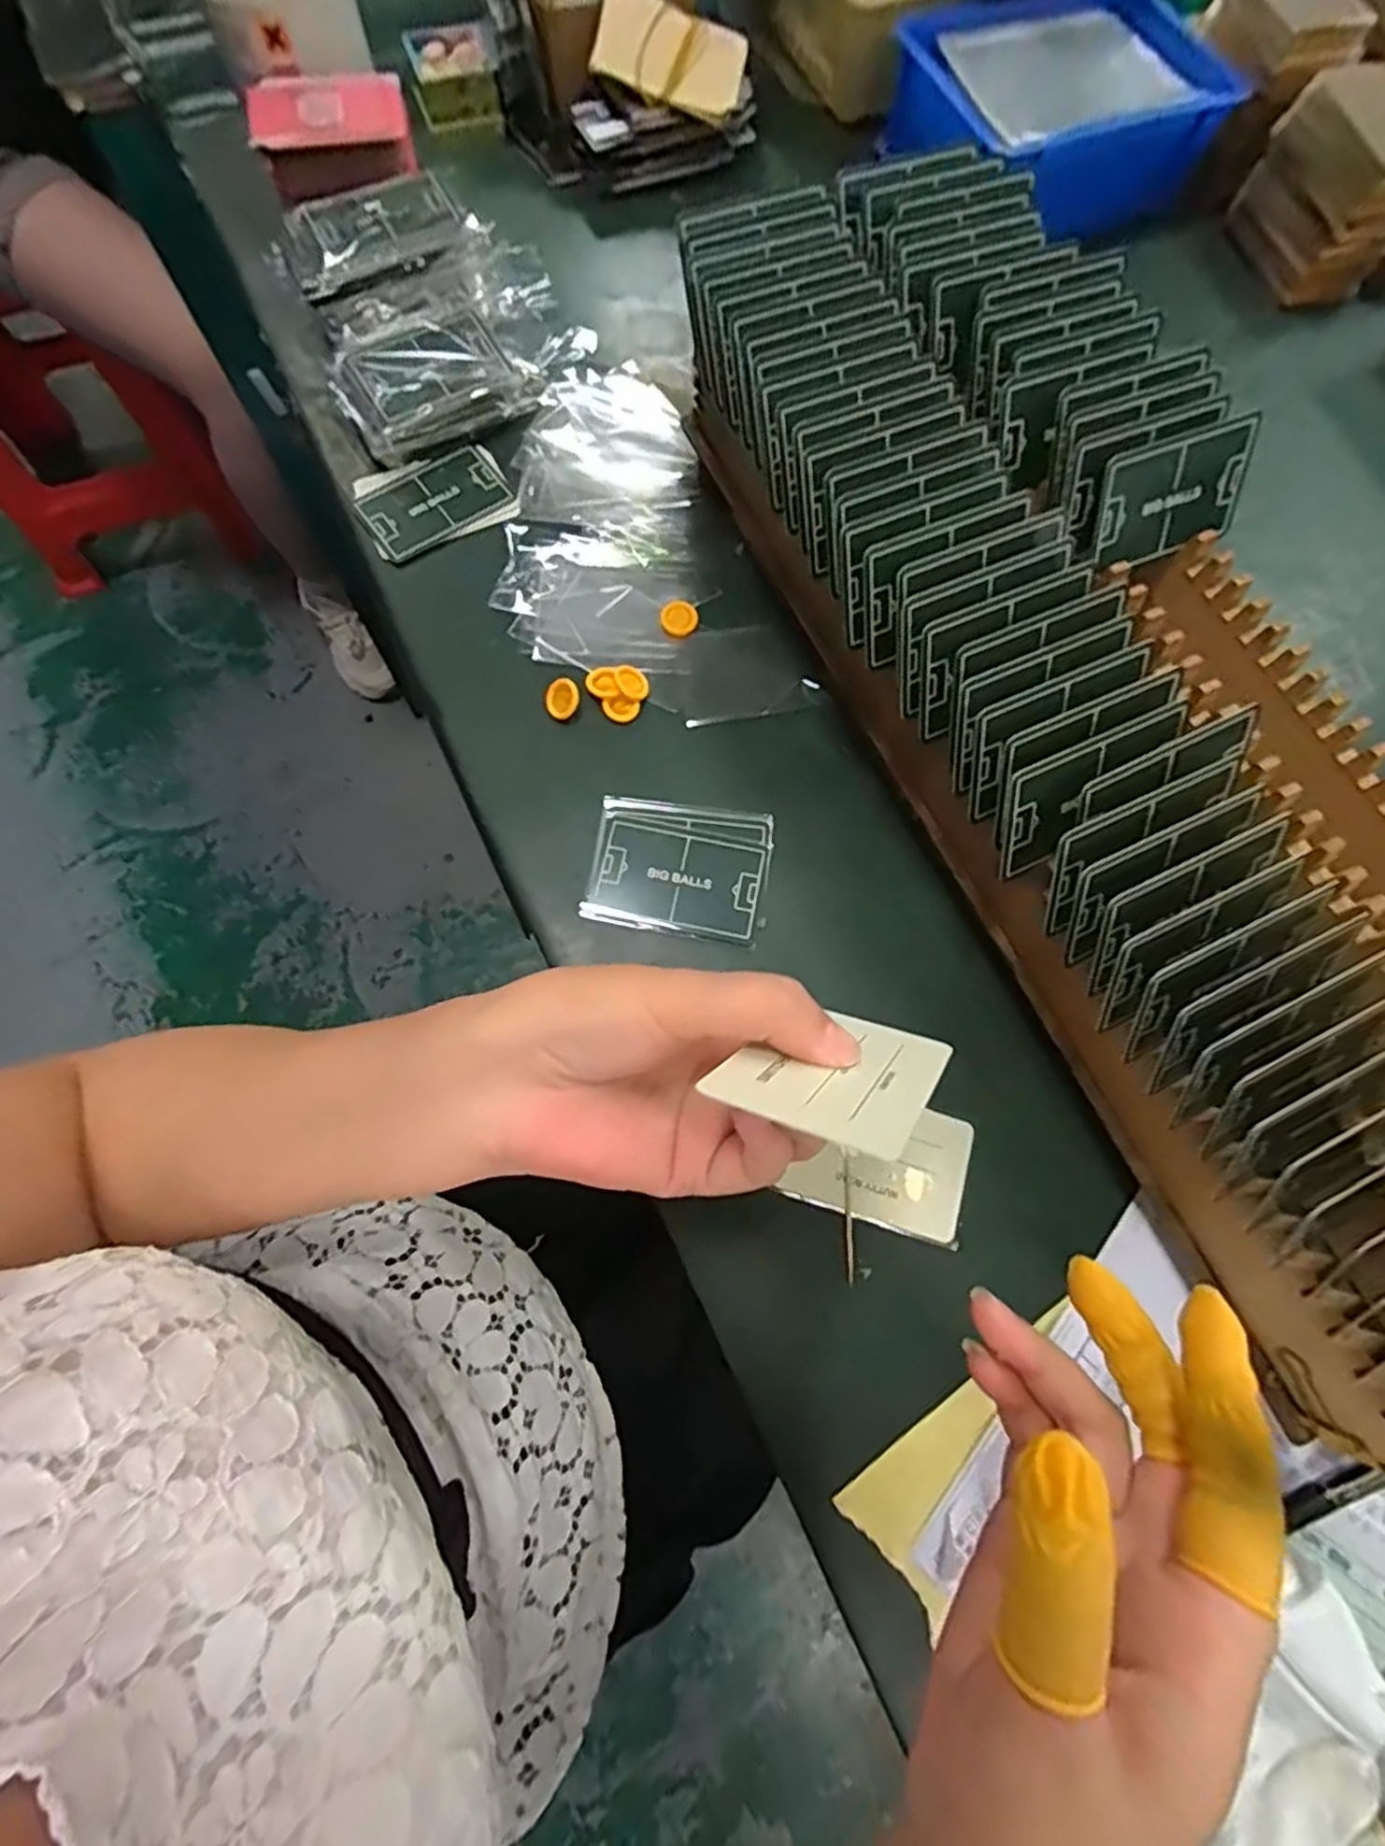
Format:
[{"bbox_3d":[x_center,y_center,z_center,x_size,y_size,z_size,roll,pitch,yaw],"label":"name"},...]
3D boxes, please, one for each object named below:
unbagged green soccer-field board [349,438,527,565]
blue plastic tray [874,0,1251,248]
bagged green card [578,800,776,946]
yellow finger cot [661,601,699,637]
[{"bbox_3d":[-0.153,-0.252,0.432,0.085,0.008,0.064,-24,75,-9],"label":"unbagged green soccer-field board"},{"bbox_3d":[0.255,-0.564,0.503,0.197,0.056,0.159,-26,75,-9],"label":"blue plastic tray"},{"bbox_3d":[-0.006,-0.030,0.368,0.087,0.004,0.068,11,73,1],"label":"bagged green card"},{"bbox_3d":[-0.007,-0.172,0.411,0.021,0.004,0.021,1,73,-2],"label":"yellow finger cot"}]

